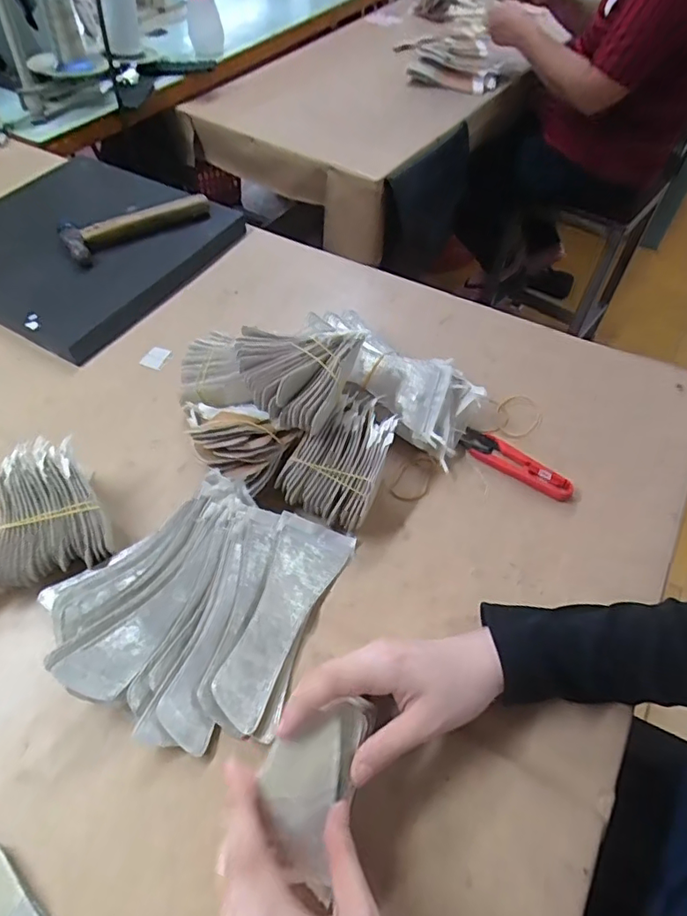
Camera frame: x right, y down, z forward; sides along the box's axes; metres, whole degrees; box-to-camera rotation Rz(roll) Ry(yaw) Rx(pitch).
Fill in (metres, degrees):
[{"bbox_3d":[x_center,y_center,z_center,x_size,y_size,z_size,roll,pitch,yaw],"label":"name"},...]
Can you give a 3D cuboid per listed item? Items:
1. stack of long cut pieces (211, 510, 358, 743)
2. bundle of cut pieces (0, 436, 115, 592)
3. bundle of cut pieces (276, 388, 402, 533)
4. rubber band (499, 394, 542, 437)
[{"bbox_3d":[-0.042,0.120,0.412,0.062,0.008,0.163,26,54,-10],"label":"stack of long cut pieces"},{"bbox_3d":[-0.239,0.044,0.442,0.092,0.059,0.103,-15,55,-12],"label":"bundle of cut pieces"},{"bbox_3d":[0.003,-0.001,0.489,0.076,0.058,0.114,23,56,15],"label":"bundle of cut pieces"},{"bbox_3d":[0.179,-0.044,0.549,0.043,0.005,0.056,-3,49,6],"label":"rubber band"}]

